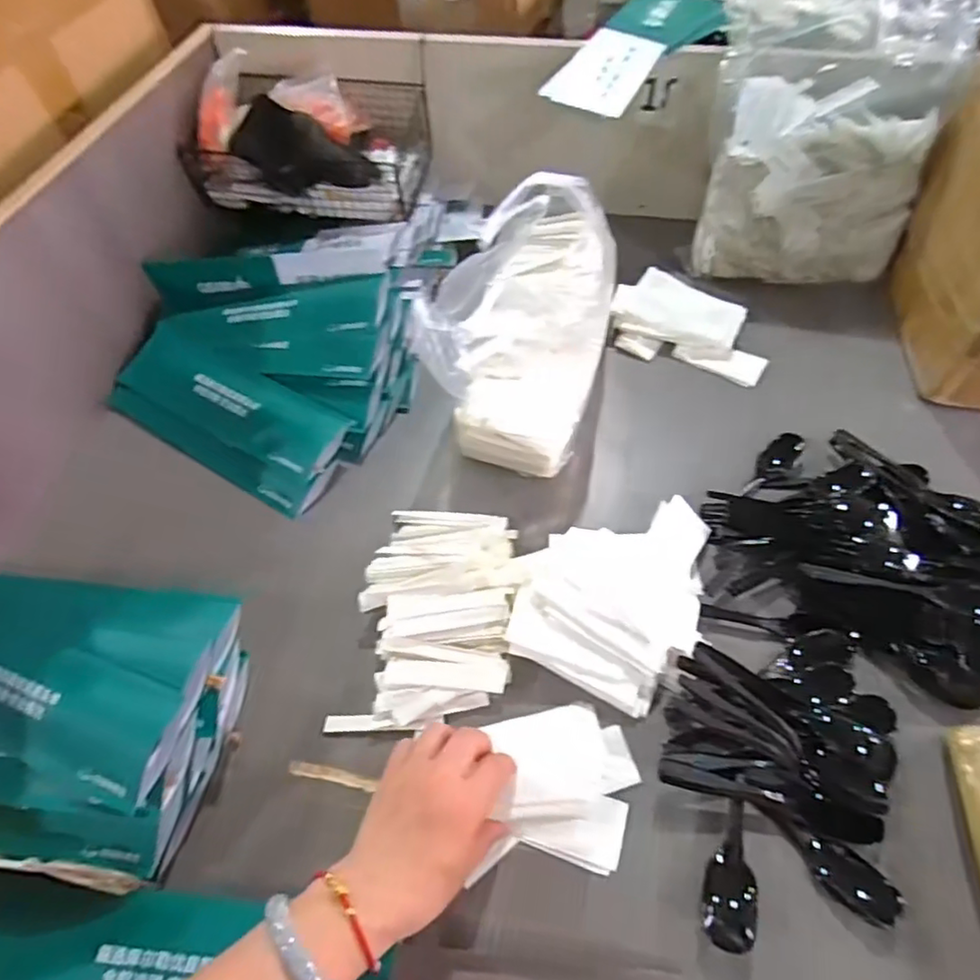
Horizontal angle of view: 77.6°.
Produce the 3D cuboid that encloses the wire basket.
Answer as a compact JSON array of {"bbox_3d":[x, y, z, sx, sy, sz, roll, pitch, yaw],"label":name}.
[{"bbox_3d":[-0.221,-0.425,0.743,0.263,0.116,0.144,5,57,6],"label":"wire basket"}]

